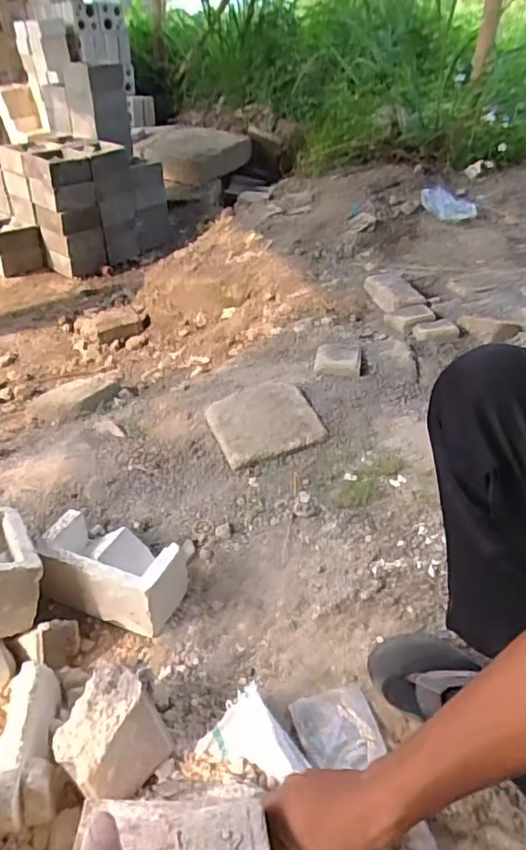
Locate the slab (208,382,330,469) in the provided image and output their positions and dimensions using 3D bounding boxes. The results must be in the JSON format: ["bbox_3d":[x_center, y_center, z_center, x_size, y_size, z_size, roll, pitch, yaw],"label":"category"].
[{"bbox_3d":[0.000,-0.011,1.152,0.200,0.046,0.191,-15,37,-17],"label":"slab"}]

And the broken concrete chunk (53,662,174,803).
[{"bbox_3d":[-0.172,0.360,0.661,0.108,0.095,0.109,27,44,33],"label":"broken concrete chunk"}]

